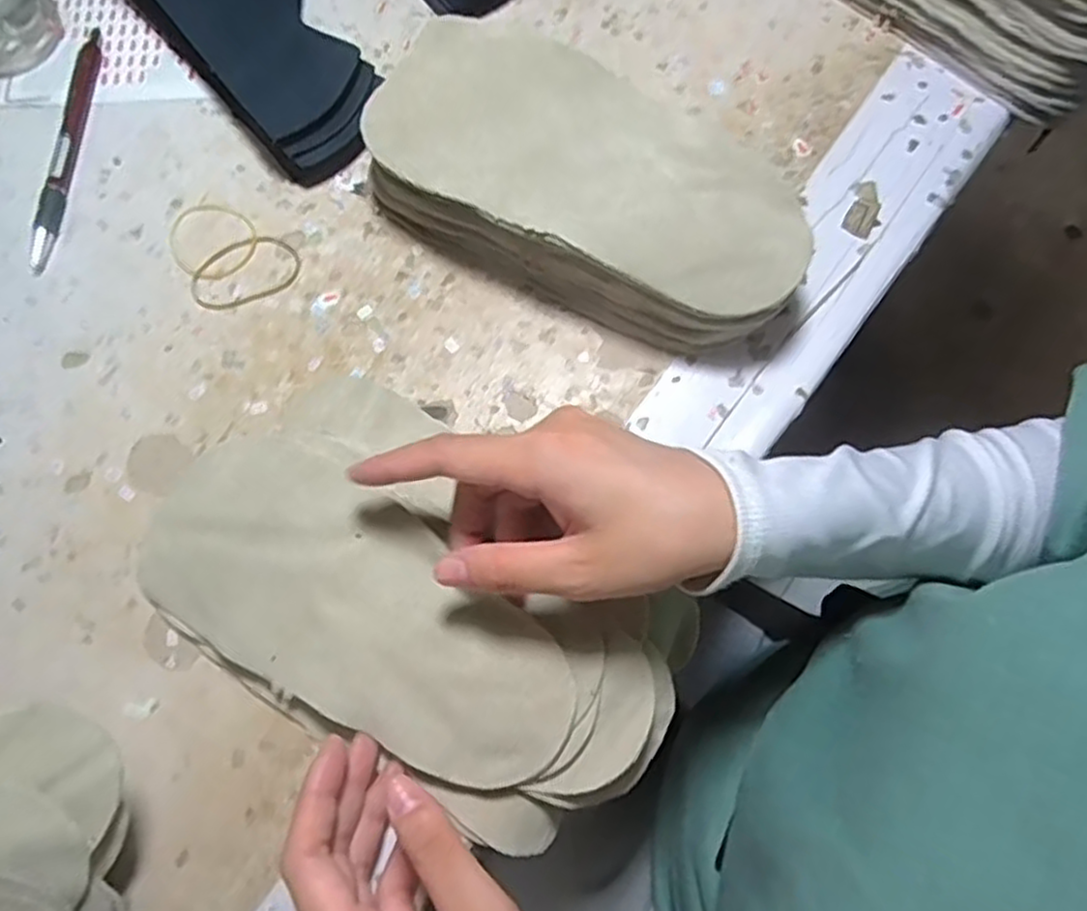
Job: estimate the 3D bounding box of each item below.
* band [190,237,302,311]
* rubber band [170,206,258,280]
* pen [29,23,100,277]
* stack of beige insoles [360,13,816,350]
[{"bbox_3d":[-0.152,-0.094,0.378,0.057,0.004,0.035,-17,75,-3],"label":"band"},{"bbox_3d":[-0.173,-0.112,0.386,0.048,0.004,0.041,33,78,10],"label":"rubber band"},{"bbox_3d":[-0.257,-0.168,0.400,0.015,0.009,0.150,0,75,2],"label":"pen"},{"bbox_3d":[0.019,-0.123,0.356,0.209,0.057,0.108,31,78,9],"label":"stack of beige insoles"}]

